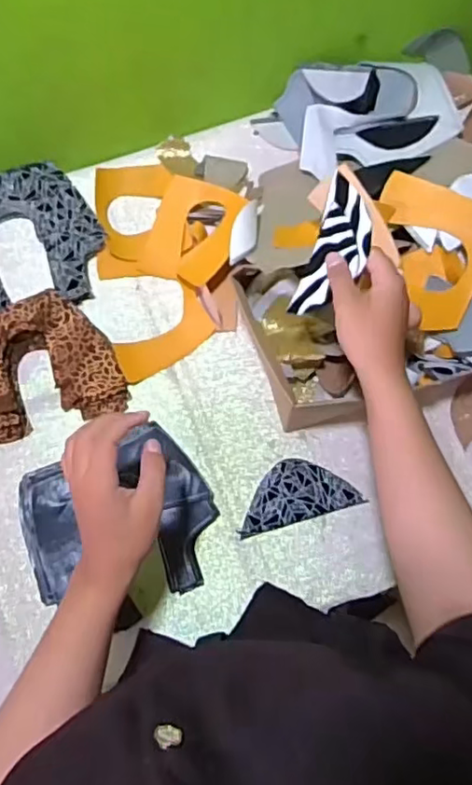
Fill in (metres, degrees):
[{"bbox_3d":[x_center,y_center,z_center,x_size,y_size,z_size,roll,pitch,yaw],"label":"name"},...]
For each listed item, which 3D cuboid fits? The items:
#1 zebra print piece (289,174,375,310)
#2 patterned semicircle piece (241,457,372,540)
[{"bbox_3d":[0.087,-0.120,0.534,0.050,0.017,0.120,24,117,5],"label":"zebra print piece"},{"bbox_3d":[0.064,0.108,0.668,0.131,0.009,0.066,-15,74,-7],"label":"patterned semicircle piece"}]

